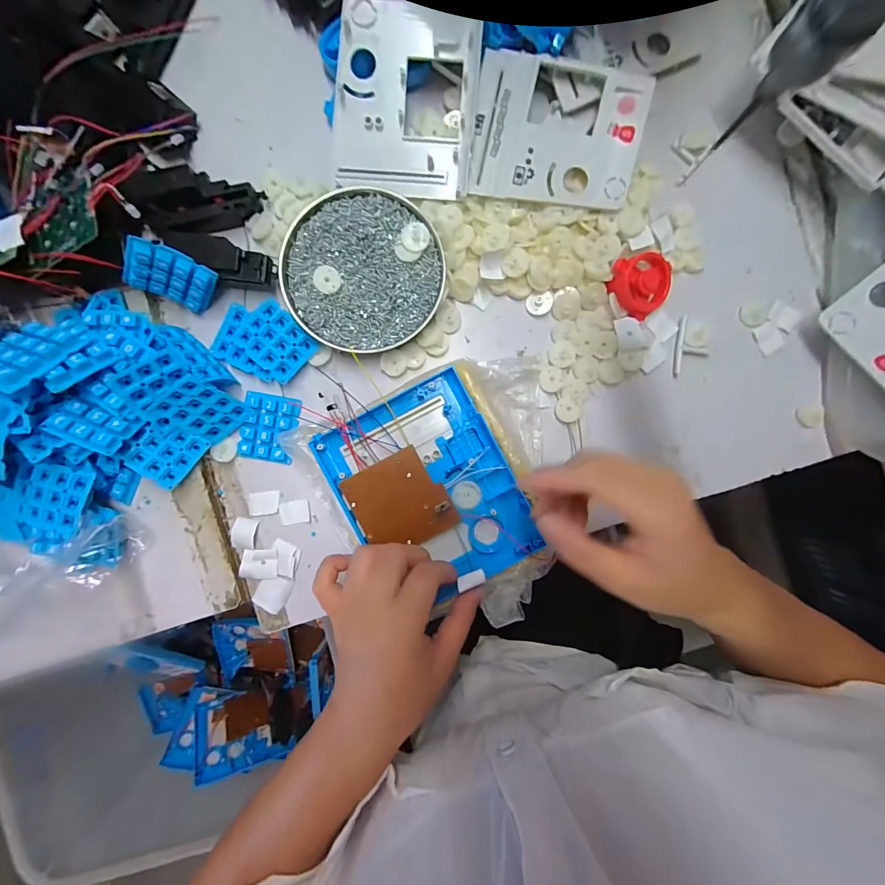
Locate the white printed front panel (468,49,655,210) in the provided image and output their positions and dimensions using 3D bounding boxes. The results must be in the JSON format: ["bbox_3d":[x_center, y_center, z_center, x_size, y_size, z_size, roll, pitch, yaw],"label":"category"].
[{"bbox_3d":[0.097,-0.260,0.319,0.137,0.013,0.108,7,91,-1],"label":"white printed front panel"}]

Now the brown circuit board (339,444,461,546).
[{"bbox_3d":[-0.034,0.048,0.307,0.072,0.010,0.073,-28,94,-1],"label":"brown circuit board"}]

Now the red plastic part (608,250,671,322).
[{"bbox_3d":[0.176,-0.141,0.329,0.054,0.021,0.052,0,91,0],"label":"red plastic part"}]

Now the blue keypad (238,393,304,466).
[{"bbox_3d":[-0.155,-0.013,0.341,0.047,0.008,0.059,10,91,-1],"label":"blue keypad"}]

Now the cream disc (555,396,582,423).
[{"bbox_3d":[0.113,-0.030,0.342,0.023,0.004,0.023,0,91,0],"label":"cream disc"}]

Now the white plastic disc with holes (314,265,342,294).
[{"bbox_3d":[-0.100,-0.141,0.330,0.022,0.004,0.024,0,91,0],"label":"white plastic disc with holes"}]

